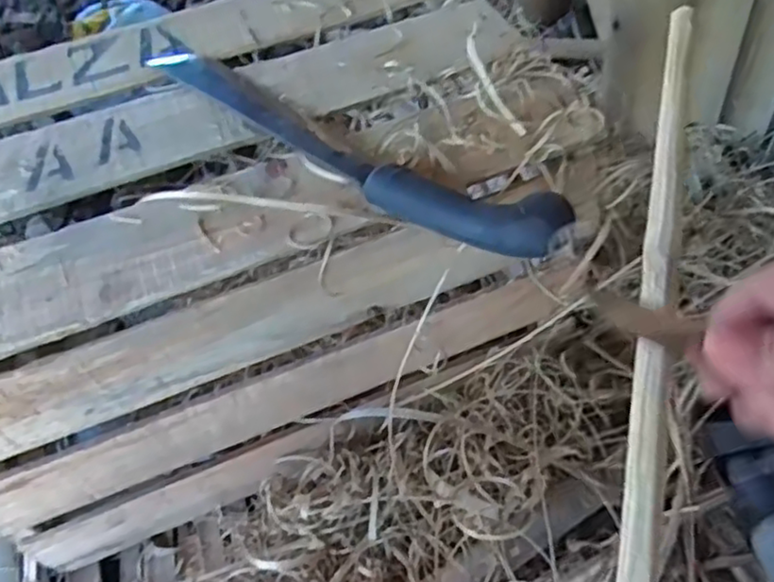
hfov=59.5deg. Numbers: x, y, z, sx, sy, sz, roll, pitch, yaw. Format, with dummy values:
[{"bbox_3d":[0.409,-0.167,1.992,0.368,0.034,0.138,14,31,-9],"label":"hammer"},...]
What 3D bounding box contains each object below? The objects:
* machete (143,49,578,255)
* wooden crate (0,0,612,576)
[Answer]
[{"bbox_3d":[-0.052,-0.120,0.517,0.400,0.025,0.062,28,61,24],"label":"machete"},{"bbox_3d":[-0.140,-0.036,0.658,0.568,0.325,0.381,-17,53,-7],"label":"wooden crate"}]

